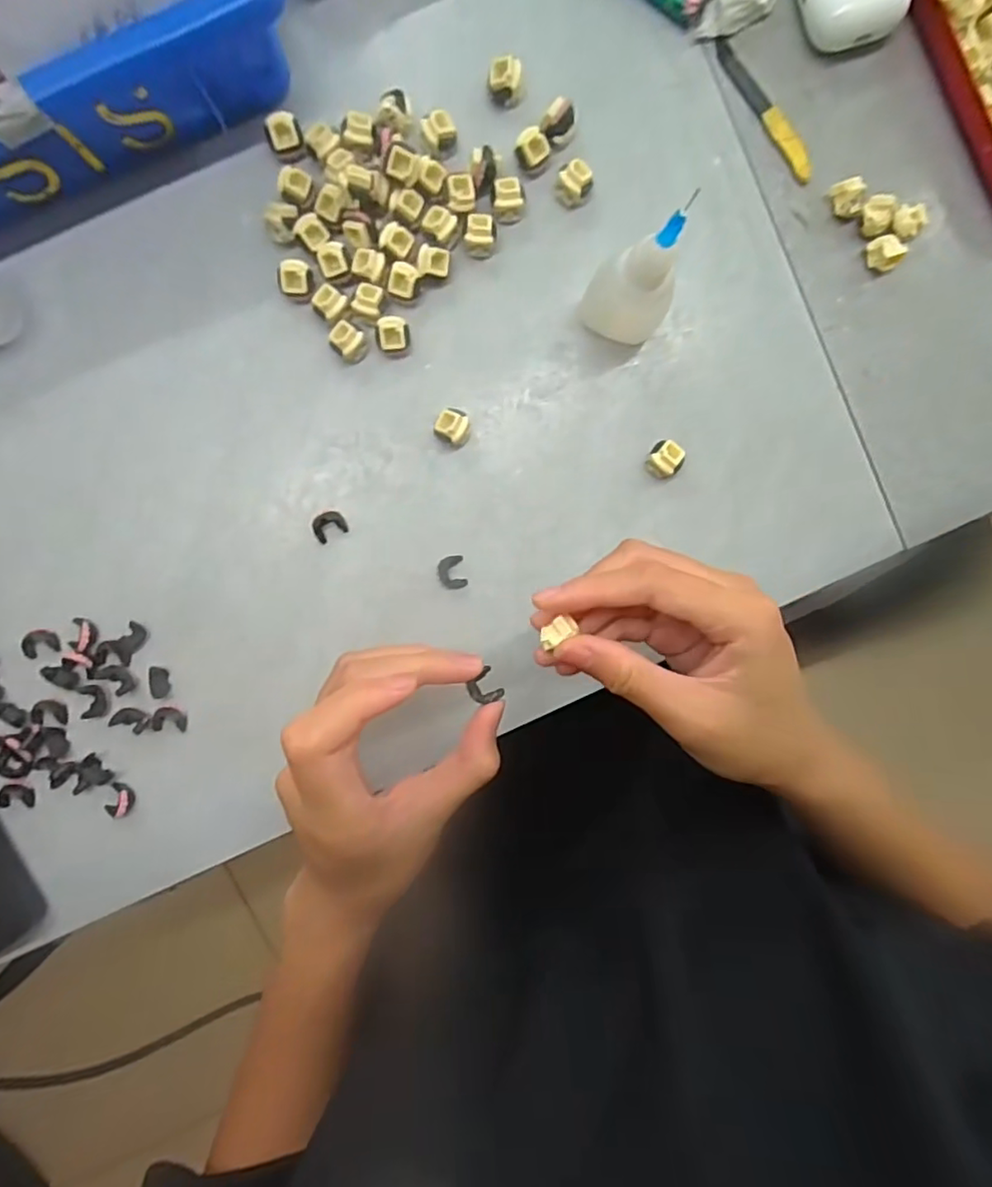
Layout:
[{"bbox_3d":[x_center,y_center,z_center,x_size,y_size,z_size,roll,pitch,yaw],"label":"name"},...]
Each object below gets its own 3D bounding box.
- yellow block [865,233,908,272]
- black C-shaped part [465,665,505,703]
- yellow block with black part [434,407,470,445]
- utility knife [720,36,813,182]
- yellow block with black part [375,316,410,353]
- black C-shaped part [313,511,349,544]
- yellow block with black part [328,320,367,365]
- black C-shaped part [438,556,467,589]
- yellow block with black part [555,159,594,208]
[{"bbox_3d":[0.188,-0.164,0.291,0.012,0.013,0.015,-20,94,0],"label":"yellow block"},{"bbox_3d":[-0.004,0.039,0.246,0.012,0.007,0.013,-33,97,1],"label":"black C-shaped part"},{"bbox_3d":[-0.020,-0.080,0.291,0.017,0.014,0.016,26,93,-3],"label":"yellow block with black part"},{"bbox_3d":[0.129,-0.232,0.291,0.010,0.007,0.077,-36,94,1],"label":"utility knife"},{"bbox_3d":[-0.048,-0.122,0.286,0.016,0.013,0.014,-14,94,0],"label":"yellow block with black part"},{"bbox_3d":[-0.081,-0.033,0.294,0.015,0.007,0.013,-28,97,1],"label":"black C-shaped part"},{"bbox_3d":[-0.070,-0.119,0.286,0.016,0.011,0.014,39,92,-3],"label":"yellow block with black part"},{"bbox_3d":[-0.022,-0.010,0.299,0.013,0.004,0.016,-12,94,0],"label":"black C-shaped part"},{"bbox_3d":[0.037,-0.193,0.284,0.015,0.011,0.014,-32,94,1],"label":"yellow block with black part"}]

